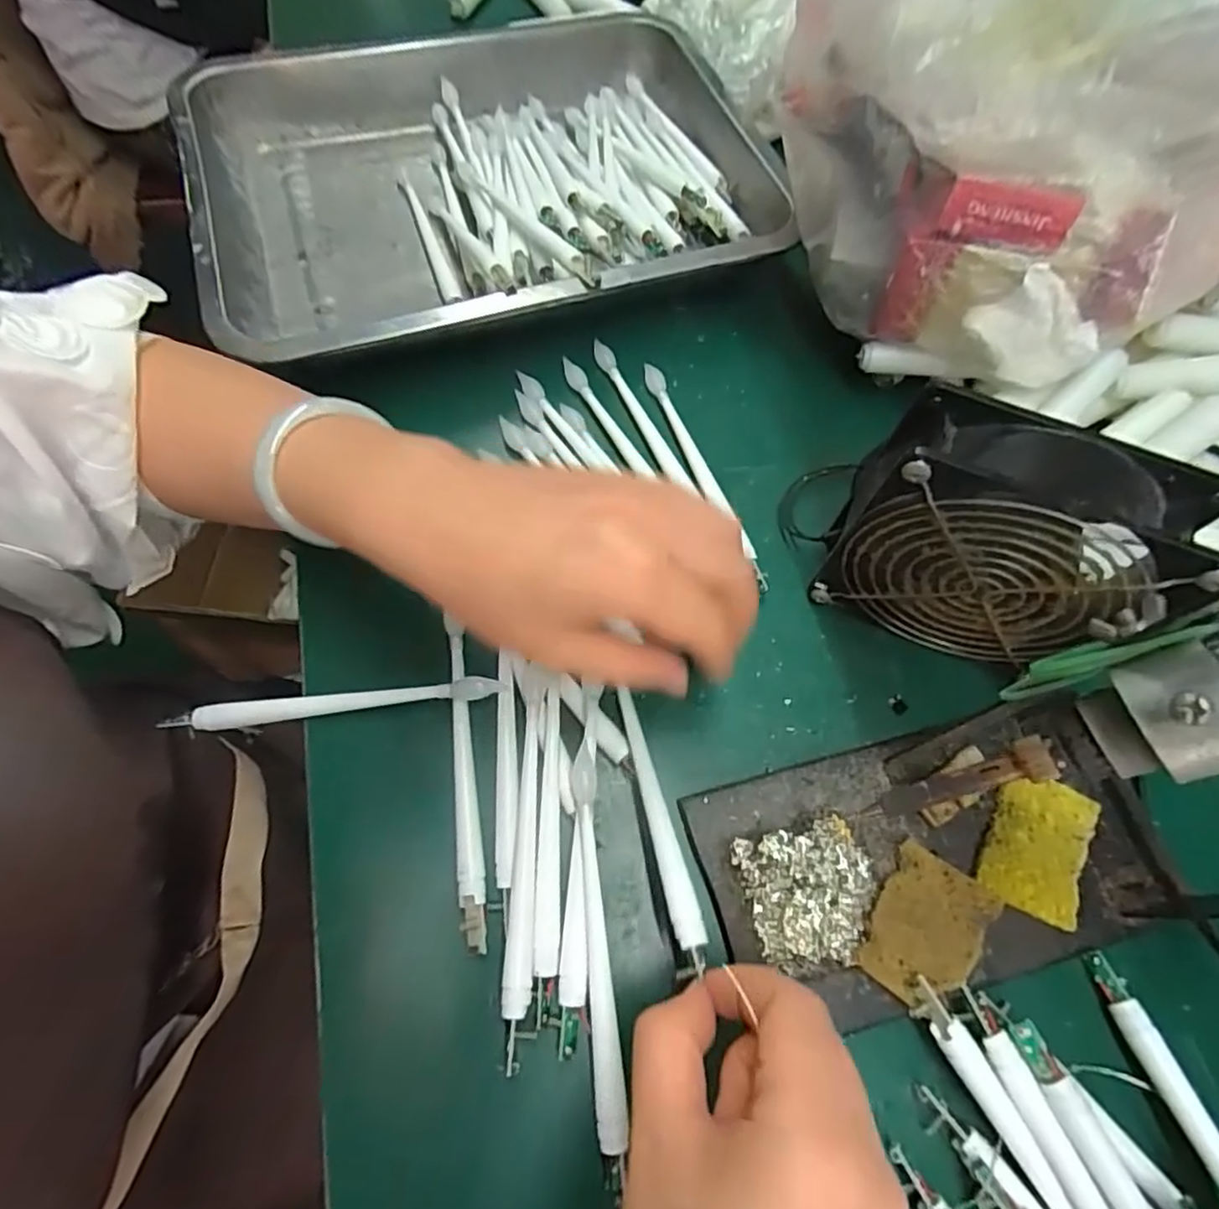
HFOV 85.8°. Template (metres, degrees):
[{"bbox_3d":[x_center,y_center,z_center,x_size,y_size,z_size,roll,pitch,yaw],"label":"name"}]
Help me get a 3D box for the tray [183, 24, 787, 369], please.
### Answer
[{"bbox_3d":[-0.076,-0.270,0.427,0.342,0.063,0.250,-18,68,-9],"label":"tray"}]

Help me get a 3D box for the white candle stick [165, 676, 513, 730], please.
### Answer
[{"bbox_3d":[-0.124,0.044,0.292,0.149,0.010,0.010,-4,67,-3],"label":"white candle stick"}]

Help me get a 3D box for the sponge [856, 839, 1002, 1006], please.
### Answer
[{"bbox_3d":[0.125,0.129,0.260,0.038,0.007,0.054,33,70,12],"label":"sponge"}]

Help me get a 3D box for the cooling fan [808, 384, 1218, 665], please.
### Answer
[{"bbox_3d":[0.159,-0.024,0.282,0.116,0.123,0.045,25,69,9],"label":"cooling fan"}]

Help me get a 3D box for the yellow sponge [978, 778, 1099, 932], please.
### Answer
[{"bbox_3d":[0.181,0.101,0.276,0.038,0.004,0.056,26,69,10],"label":"yellow sponge"}]

